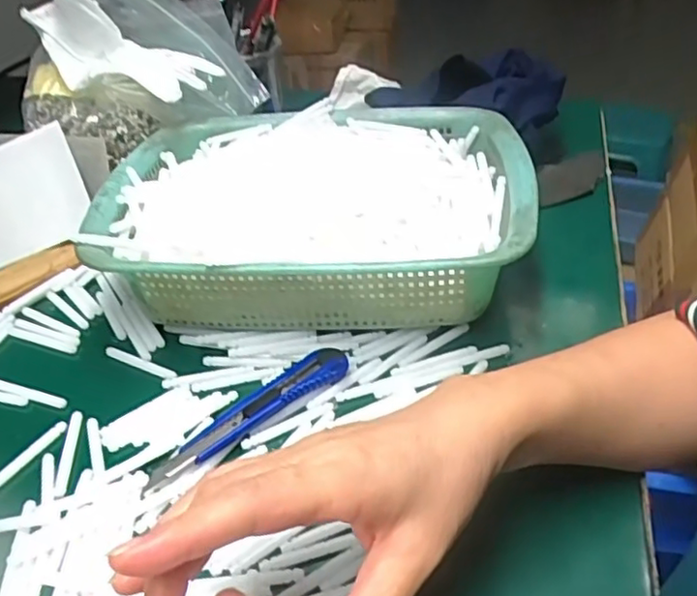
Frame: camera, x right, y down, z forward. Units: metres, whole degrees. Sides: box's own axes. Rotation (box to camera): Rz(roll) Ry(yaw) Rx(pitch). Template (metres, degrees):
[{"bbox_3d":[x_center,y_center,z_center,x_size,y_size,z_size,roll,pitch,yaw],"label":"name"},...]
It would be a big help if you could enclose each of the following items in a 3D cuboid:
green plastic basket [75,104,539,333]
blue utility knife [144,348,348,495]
[{"bbox_3d":[-0.024,-0.059,0.484,0.293,0.087,0.216,2,39,6],"label":"green plastic basket"},{"bbox_3d":[-0.059,0.068,0.386,0.136,0.014,0.025,-27,45,-27],"label":"blue utility knife"}]

